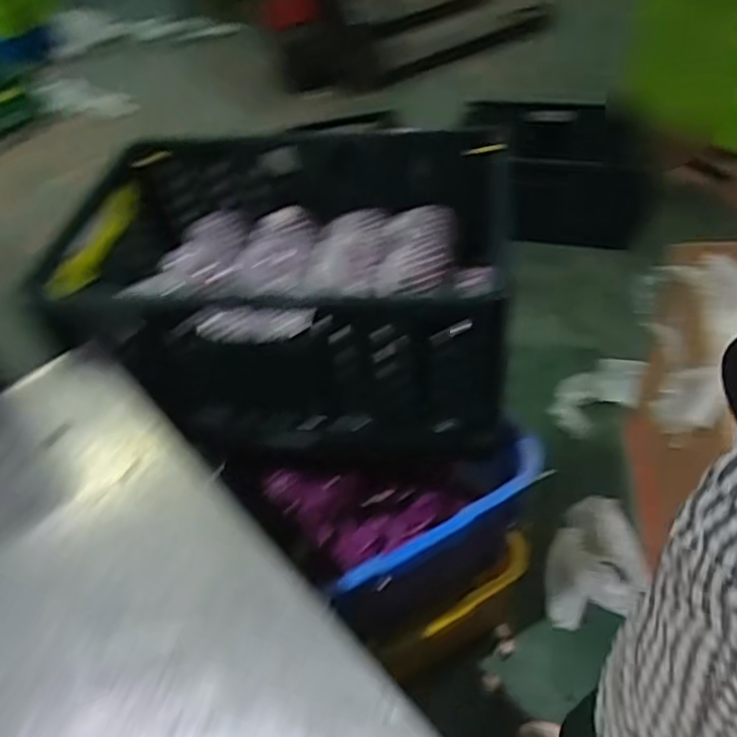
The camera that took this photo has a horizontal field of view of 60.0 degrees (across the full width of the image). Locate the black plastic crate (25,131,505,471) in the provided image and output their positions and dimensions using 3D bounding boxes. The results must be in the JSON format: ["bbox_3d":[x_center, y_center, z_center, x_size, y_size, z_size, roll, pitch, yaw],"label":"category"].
[{"bbox_3d":[-0.108,-0.118,0.980,0.581,0.317,0.442,1,47,9],"label":"black plastic crate"}]

